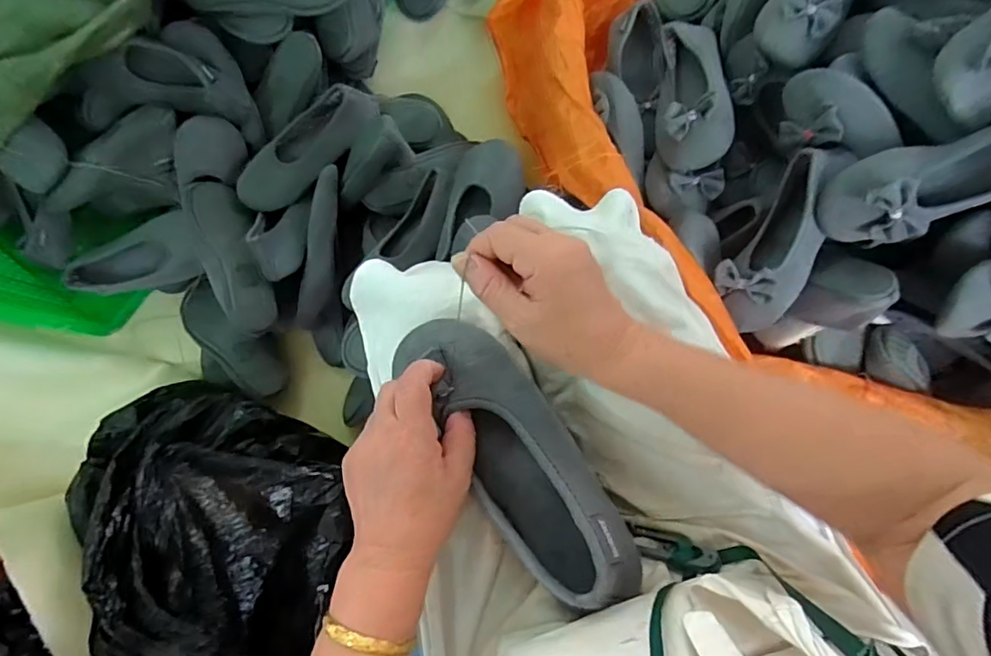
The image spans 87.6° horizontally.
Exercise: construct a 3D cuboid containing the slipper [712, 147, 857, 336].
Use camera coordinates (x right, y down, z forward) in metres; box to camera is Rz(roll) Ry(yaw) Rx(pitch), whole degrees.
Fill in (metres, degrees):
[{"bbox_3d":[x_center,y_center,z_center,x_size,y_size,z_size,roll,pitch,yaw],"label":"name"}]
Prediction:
[{"bbox_3d":[0.343,-0.107,0.626,0.098,0.057,0.233,23,100,5],"label":"slipper"}]

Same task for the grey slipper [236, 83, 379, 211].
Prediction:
[{"bbox_3d":[-0.284,-0.274,0.766,0.246,0.053,0.102,-41,81,-6],"label":"grey slipper"}]

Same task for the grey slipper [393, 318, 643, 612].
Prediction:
[{"bbox_3d":[0.012,0.086,0.366,0.075,0.063,0.229,-33,72,-4],"label":"grey slipper"}]

